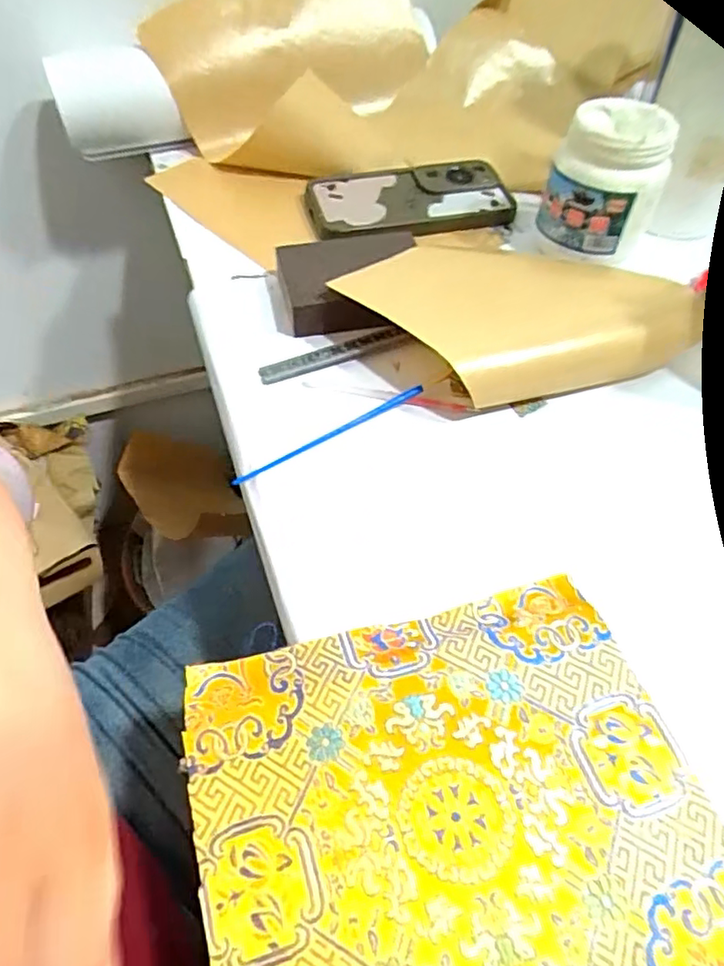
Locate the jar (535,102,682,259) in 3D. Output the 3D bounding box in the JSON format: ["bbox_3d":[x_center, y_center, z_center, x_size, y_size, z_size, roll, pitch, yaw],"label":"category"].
[{"bbox_3d":[0.172,-0.212,0.422,0.074,0.084,0.078,20,55,13],"label":"jar"}]

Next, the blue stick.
[{"bbox_3d":[-0.017,-0.029,0.339,0.123,0.007,0.004,-26,58,-20],"label":"blue stick"}]

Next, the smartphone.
[{"bbox_3d":[0.039,-0.229,0.482,0.158,0.014,0.080,-8,54,-8],"label":"smartphone"}]

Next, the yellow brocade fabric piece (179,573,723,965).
[{"bbox_3d":[0.035,0.124,0.226,0.185,0.007,0.158,-13,55,-11],"label":"yellow brocade fabric piece"}]

